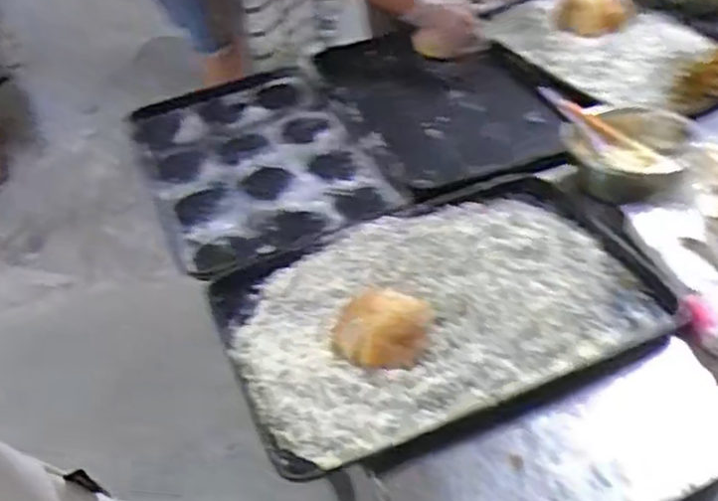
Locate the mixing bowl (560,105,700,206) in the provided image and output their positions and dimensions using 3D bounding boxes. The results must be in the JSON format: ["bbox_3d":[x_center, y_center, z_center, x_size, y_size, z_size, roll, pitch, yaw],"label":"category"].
[{"bbox_3d":[0.457,-0.165,1.212,0.190,0.063,0.183,-4,41,4],"label":"mixing bowl"}]

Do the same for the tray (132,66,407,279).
[{"bbox_3d":[-0.195,-0.176,1.383,0.376,0.047,0.595,-20,43,-13],"label":"tray"}]

